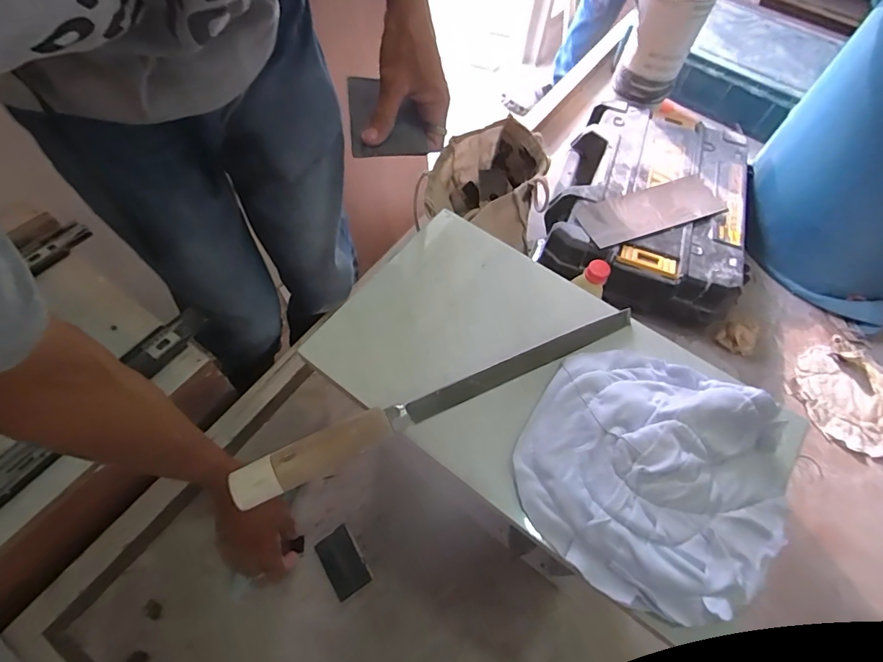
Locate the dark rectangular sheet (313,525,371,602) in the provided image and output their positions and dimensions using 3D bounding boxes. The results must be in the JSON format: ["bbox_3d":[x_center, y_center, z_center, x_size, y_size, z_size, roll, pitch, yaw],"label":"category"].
[{"bbox_3d":[-0.127,0.294,0.568,0.048,0.007,0.075,-37,68,0],"label":"dark rectangular sheet"}]

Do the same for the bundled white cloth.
[{"bbox_3d":[0.143,0.089,0.303,0.167,0.032,0.168,-39,69,-23],"label":"bundled white cloth"}]

